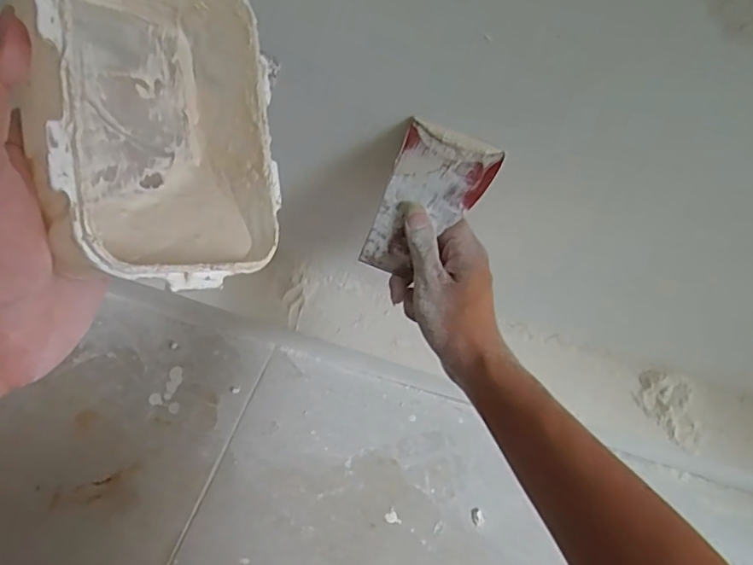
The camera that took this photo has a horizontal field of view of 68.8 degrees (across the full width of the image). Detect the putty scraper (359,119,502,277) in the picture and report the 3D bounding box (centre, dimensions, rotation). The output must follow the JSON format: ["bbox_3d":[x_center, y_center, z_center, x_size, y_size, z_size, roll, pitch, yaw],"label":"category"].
[{"bbox_3d":[0.039,-0.057,0.429,0.070,0.127,0.004,21,33,-2],"label":"putty scraper"}]

